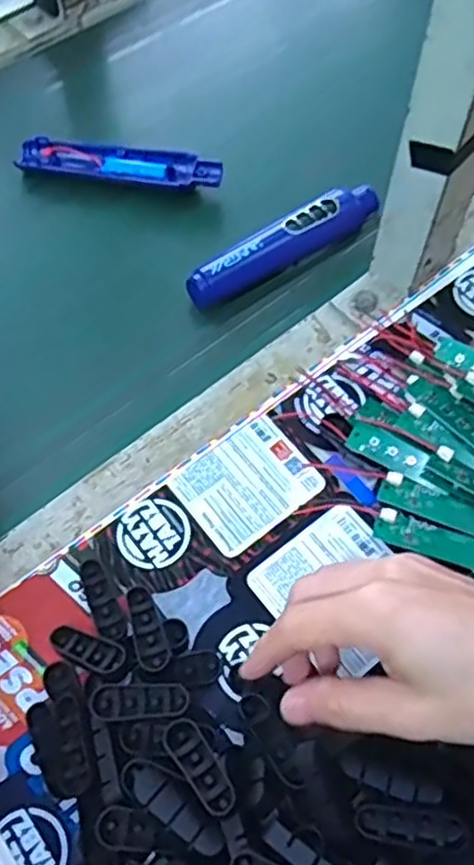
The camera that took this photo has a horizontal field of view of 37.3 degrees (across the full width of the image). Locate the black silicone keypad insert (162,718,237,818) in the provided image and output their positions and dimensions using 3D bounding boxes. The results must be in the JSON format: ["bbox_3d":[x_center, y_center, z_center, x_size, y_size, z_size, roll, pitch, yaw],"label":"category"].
[{"bbox_3d":[-0.017,0.155,0.329,0.017,0.007,0.047,-31,48,-18],"label":"black silicone keypad insert"}]

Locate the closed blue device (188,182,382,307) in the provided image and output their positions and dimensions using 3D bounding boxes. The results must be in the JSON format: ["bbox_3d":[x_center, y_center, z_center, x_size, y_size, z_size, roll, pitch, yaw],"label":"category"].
[{"bbox_3d":[0.036,-0.143,0.540,0.171,0.037,0.027,-32,66,-19],"label":"closed blue device"}]

